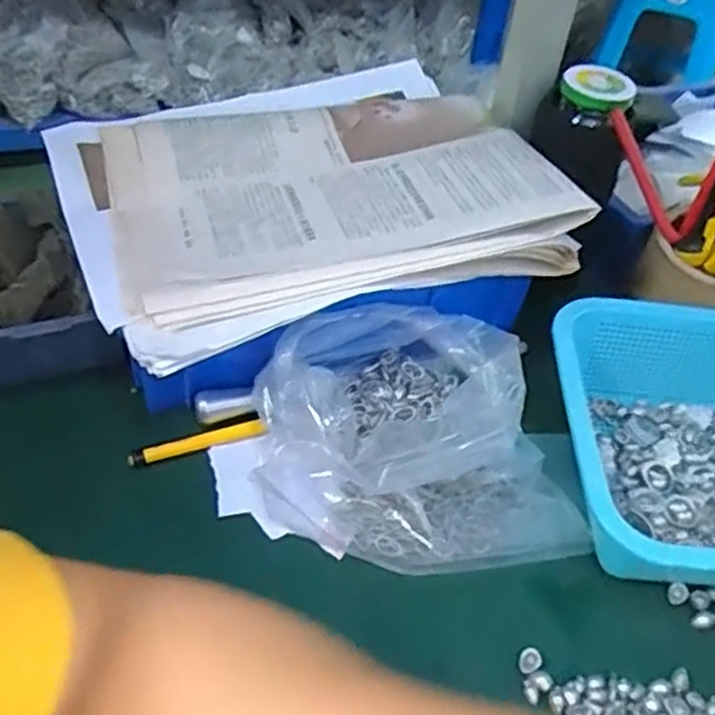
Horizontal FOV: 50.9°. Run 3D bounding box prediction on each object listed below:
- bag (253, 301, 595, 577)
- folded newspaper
[{"bbox_3d":[0.039,0.039,0.451,0.193,0.080,0.148,-1,45,-8],"label":"bag"},{"bbox_3d":[-0.032,-0.117,0.496,0.291,0.047,0.232,-14,48,-20],"label":"folded newspaper"}]

